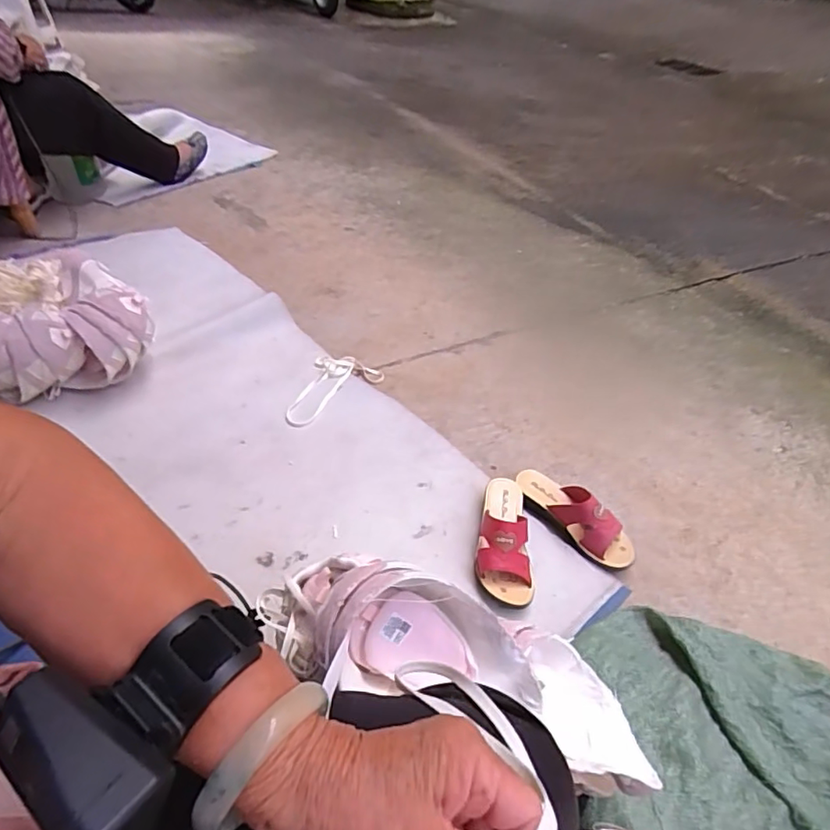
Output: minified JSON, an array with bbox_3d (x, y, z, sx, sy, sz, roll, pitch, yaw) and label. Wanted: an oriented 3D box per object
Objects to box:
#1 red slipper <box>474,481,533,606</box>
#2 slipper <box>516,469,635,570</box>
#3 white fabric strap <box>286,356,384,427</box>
[{"bbox_3d":[0.140,0.192,0.882,0.086,0.085,0.229,2,47,0],"label":"red slipper"},{"bbox_3d":[0.266,0.164,0.917,0.077,0.073,0.225,-35,57,-29],"label":"slipper"},{"bbox_3d":[-0.192,-0.065,1.150,0.135,0.010,0.240,36,50,26],"label":"white fabric strap"}]

